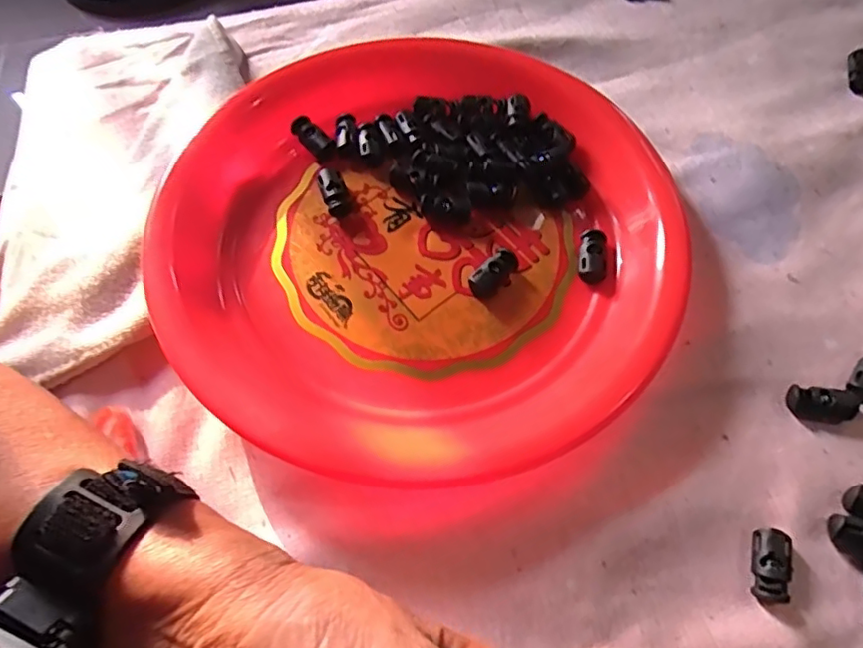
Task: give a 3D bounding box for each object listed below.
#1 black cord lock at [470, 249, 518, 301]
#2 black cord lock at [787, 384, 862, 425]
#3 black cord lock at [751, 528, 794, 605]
[{"bbox_3d":[0.032,-0.025,0.299,0.029,0.008,0.015,-42,69,-16],"label":"black cord lock"},{"bbox_3d":[0.180,0.037,0.271,0.030,0.008,0.015,4,64,5],"label":"black cord lock"},{"bbox_3d":[0.139,0.098,0.241,0.014,0.007,0.028,14,66,10],"label":"black cord lock"}]

